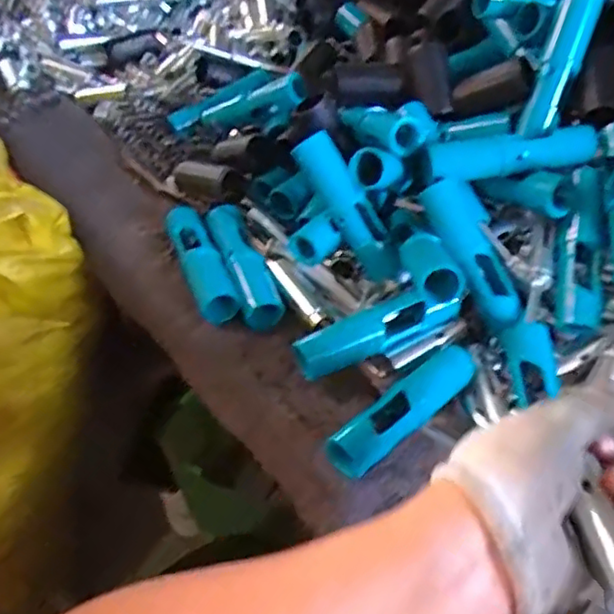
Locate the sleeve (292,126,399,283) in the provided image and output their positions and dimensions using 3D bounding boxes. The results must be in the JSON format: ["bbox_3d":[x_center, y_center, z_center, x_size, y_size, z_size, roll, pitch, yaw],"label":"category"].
[{"bbox_3d":[0.033,-0.072,0.479,0.024,0.124,0.025,-11,27,51],"label":"sleeve"}]

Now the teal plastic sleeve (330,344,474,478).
[{"bbox_3d":[0.067,0.063,0.416,0.132,0.031,0.027,-35,57,-29],"label":"teal plastic sleeve"}]

